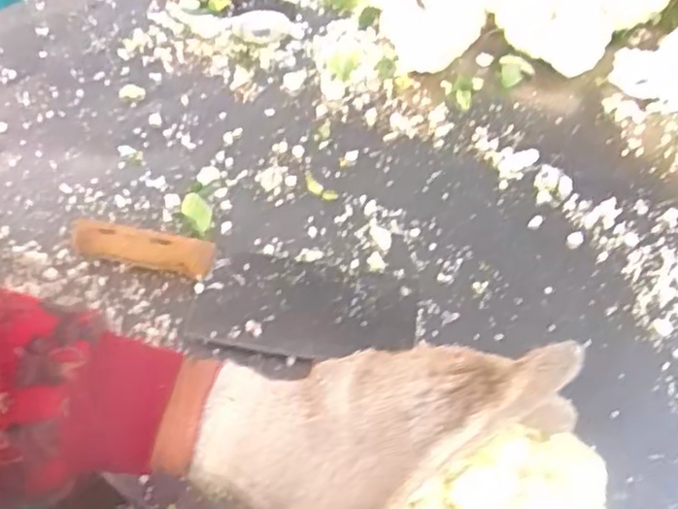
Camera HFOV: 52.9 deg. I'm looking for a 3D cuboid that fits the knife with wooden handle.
[{"bbox_3d":[-0.080,0.033,0.556,0.281,0.033,0.090,7,52,2],"label":"knife with wooden handle"}]

